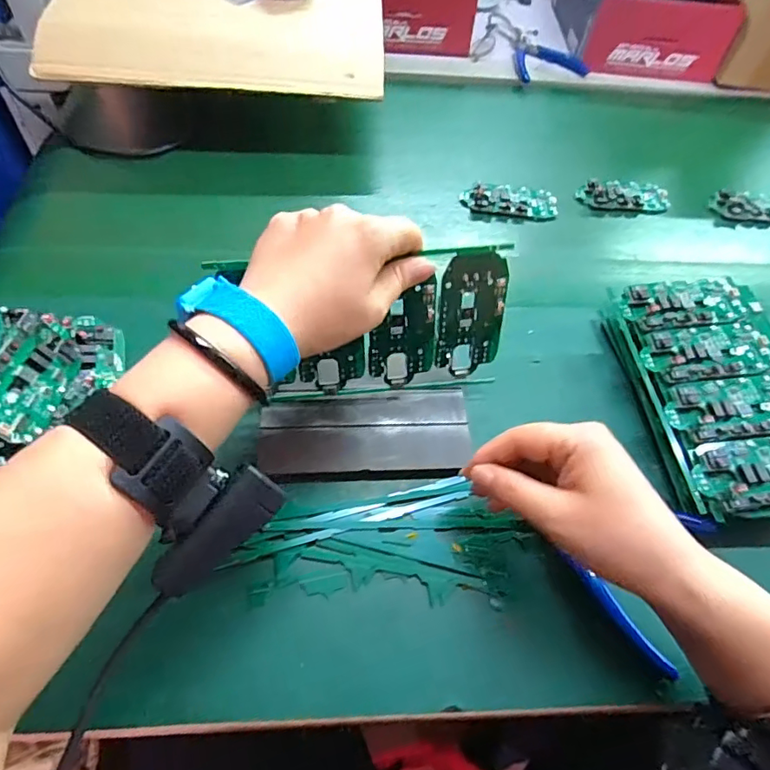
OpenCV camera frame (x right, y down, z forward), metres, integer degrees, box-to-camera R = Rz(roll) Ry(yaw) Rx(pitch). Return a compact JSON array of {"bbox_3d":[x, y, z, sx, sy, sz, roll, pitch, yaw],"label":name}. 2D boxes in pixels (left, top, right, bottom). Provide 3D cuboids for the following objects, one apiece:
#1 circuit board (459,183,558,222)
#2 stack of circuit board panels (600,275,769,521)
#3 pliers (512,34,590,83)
[{"bbox_3d":[0.131,-0.191,0.553,0.099,0.016,0.042,2,58,-3],"label":"circuit board"},{"bbox_3d":[0.255,0.008,0.407,0.123,0.051,0.194,-3,58,-5],"label":"stack of circuit board panels"},{"bbox_3d":[0.215,-0.453,0.716,0.098,0.013,0.120,-7,59,-8],"label":"pliers"}]

